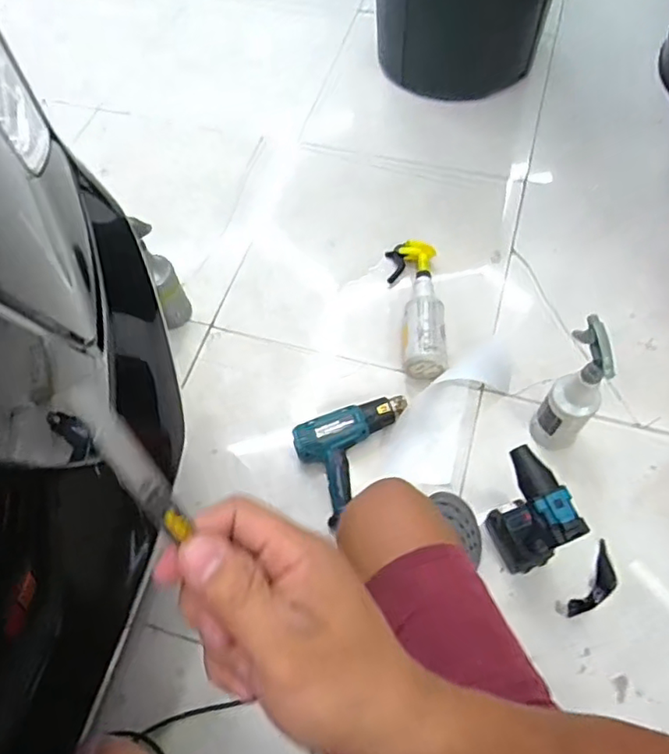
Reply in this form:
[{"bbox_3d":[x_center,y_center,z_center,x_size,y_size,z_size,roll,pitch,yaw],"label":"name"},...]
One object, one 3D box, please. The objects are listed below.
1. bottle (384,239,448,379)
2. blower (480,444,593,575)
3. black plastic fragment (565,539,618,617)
[{"bbox_3d":[0.174,-0.155,1.240,0.098,0.095,0.347,-4,63,1],"label":"bottle"},{"bbox_3d":[0.298,0.220,0.936,0.068,0.247,0.150,-23,64,-8],"label":"blower"},{"bbox_3d":[0.450,0.356,1.007,0.053,0.007,0.144,33,69,18],"label":"black plastic fragment"}]

